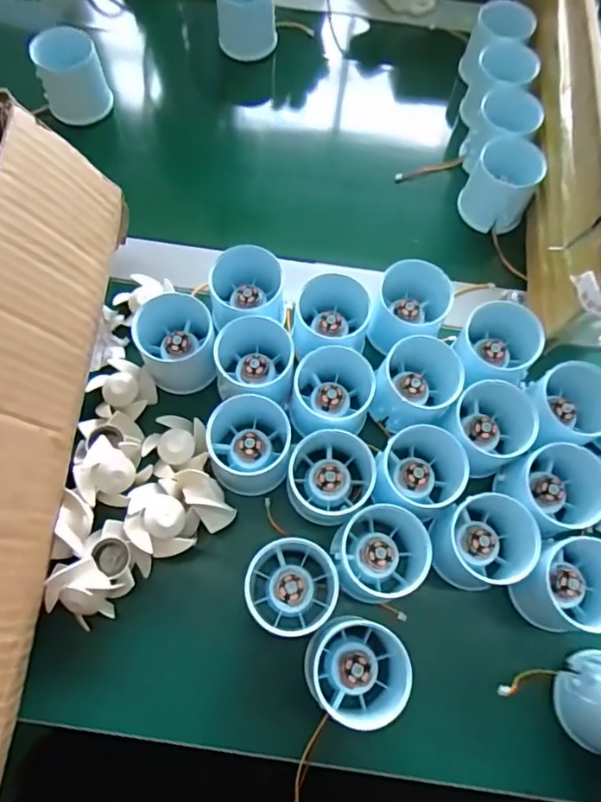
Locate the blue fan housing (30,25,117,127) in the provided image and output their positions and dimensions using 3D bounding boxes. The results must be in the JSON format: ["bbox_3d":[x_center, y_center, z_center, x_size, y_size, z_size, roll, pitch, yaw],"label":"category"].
[{"bbox_3d":[-0.200,-0.282,0.473,0.053,0.057,0.053,1,68,-2],"label":"blue fan housing"}]

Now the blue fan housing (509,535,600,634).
[{"bbox_3d":[0.164,0.113,0.332,0.052,0.057,0.049,1,68,-2],"label":"blue fan housing"}]

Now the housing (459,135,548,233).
[{"bbox_3d":[0.163,-0.173,0.439,0.051,0.051,0.047,1,68,-2],"label":"housing"}]

